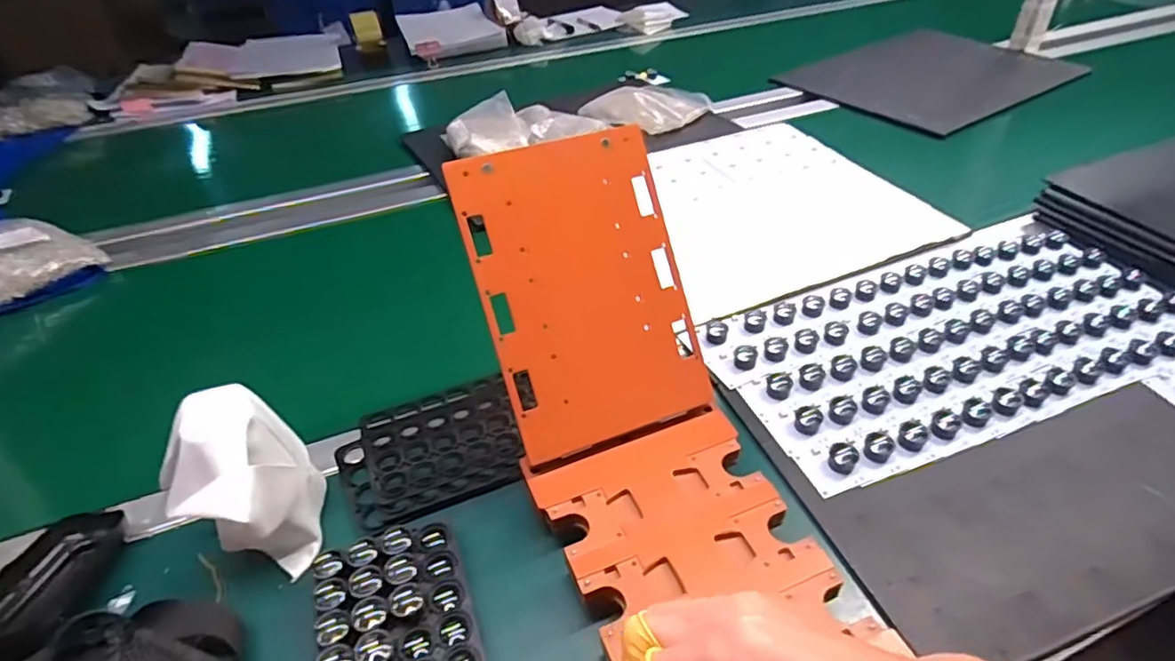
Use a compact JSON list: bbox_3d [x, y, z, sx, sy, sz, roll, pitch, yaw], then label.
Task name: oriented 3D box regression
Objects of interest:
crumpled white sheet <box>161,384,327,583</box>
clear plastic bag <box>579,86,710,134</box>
[{"bbox_3d":[-0.237,0.111,0.441,0.083,0.117,0.087,-32,48,-29],"label":"crumpled white sheet"},{"bbox_3d":[0.094,-0.382,1.055,0.175,0.029,0.160,26,48,29],"label":"clear plastic bag"}]

